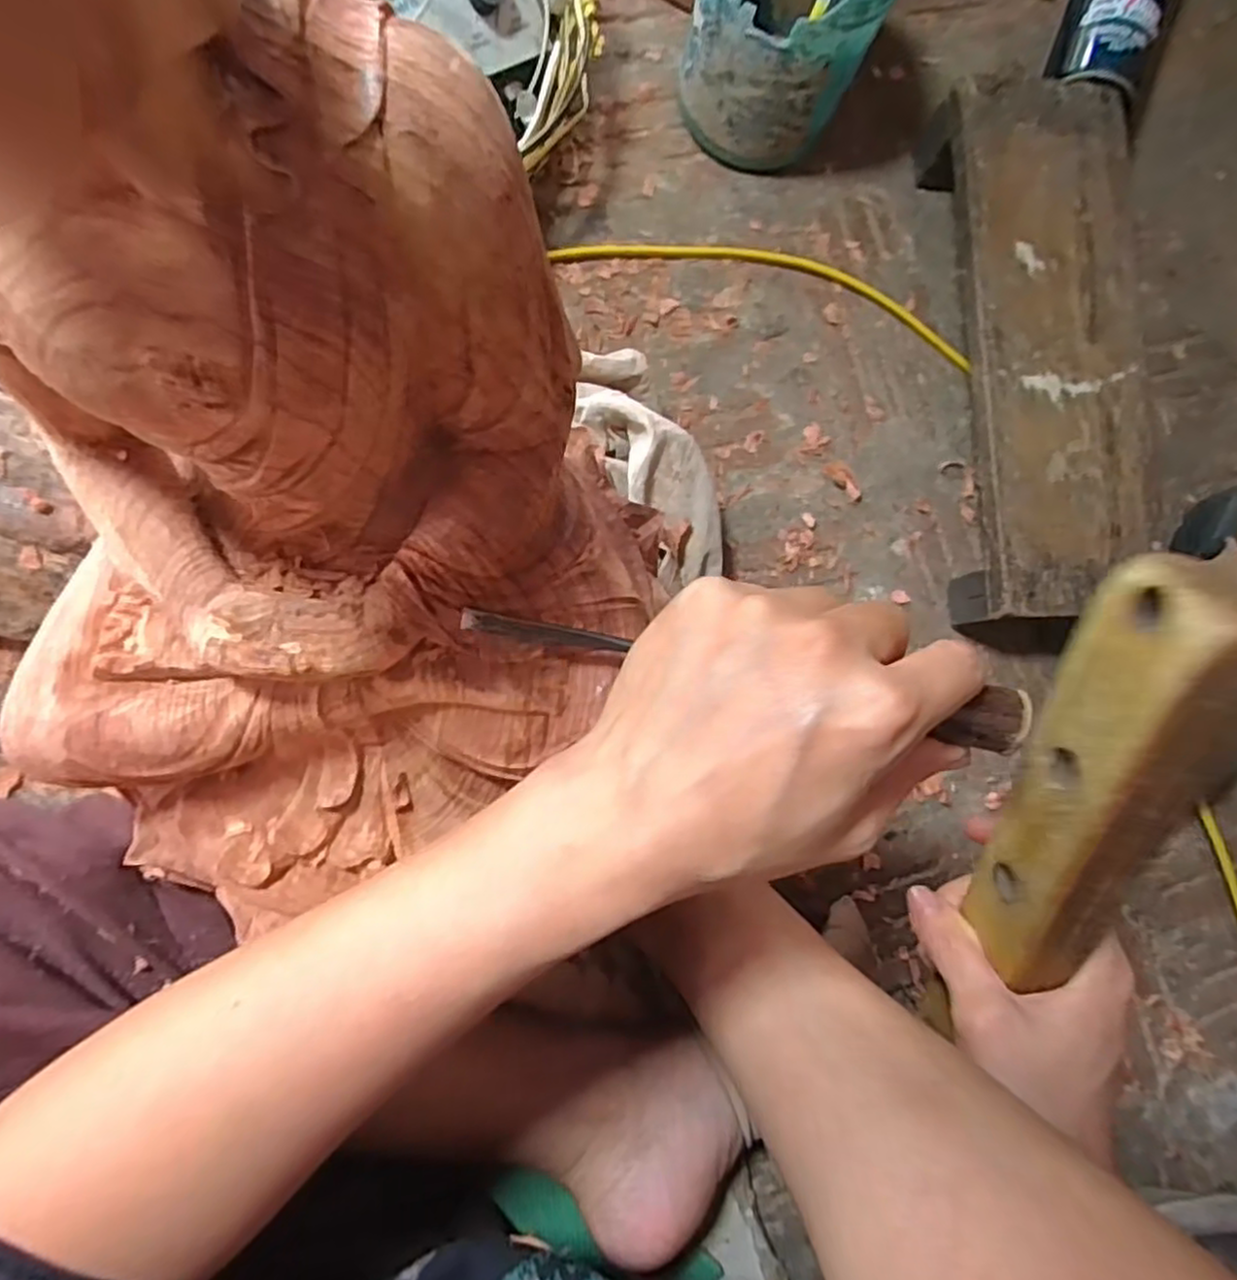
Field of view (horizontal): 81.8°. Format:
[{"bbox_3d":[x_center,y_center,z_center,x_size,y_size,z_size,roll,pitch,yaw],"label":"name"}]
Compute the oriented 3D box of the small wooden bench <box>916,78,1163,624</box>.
[{"bbox_3d":[0.259,-0.175,0.453,0.111,0.068,0.324,-1,85,-9],"label":"small wooden bench"}]

